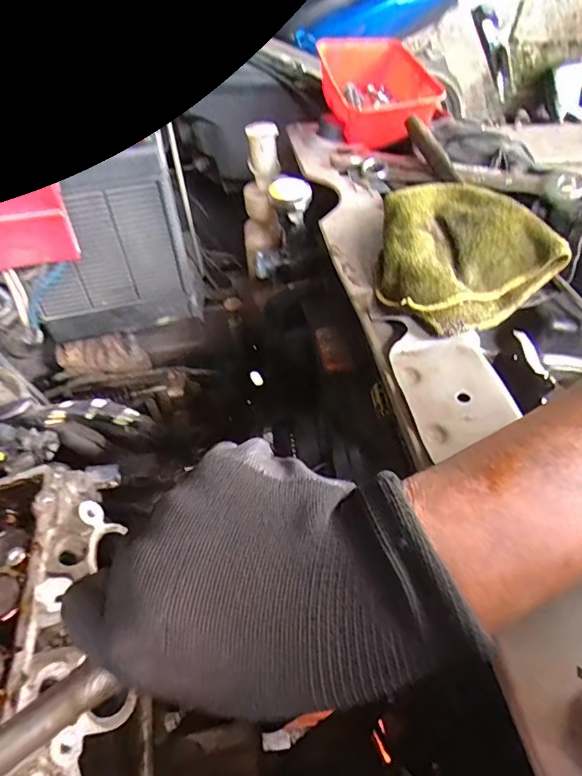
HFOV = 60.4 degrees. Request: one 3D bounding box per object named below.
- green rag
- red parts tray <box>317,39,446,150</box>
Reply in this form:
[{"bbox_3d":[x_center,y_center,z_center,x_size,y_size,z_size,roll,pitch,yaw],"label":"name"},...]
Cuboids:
[{"bbox_3d":[0.114,-0.106,0.377,0.125,0.041,0.143,-19,54,-16],"label":"green rag"},{"bbox_3d":[0.105,-0.353,0.599,0.108,0.055,0.205,-5,51,-5],"label":"red parts tray"}]

